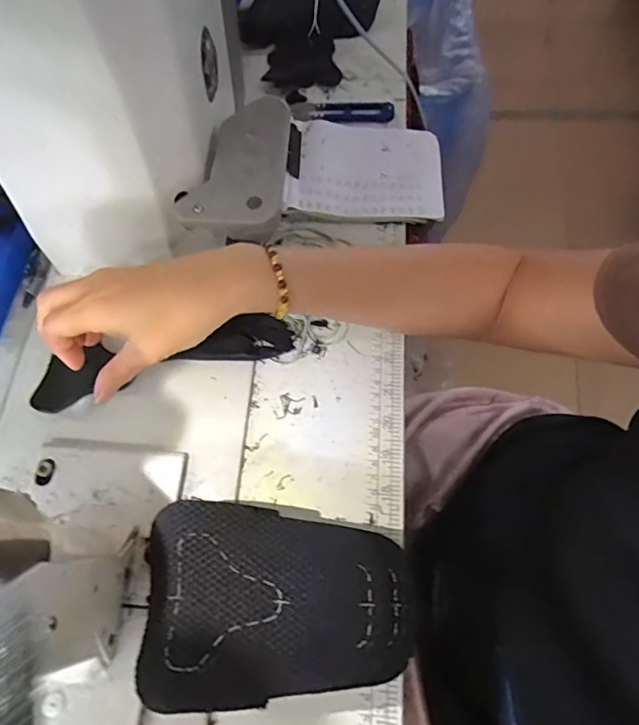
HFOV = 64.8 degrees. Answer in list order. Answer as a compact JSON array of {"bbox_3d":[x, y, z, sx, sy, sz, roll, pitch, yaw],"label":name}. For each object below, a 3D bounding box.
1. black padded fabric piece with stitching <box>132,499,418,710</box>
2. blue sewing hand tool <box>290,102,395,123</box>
[{"bbox_3d":[-0.022,0.133,0.283,0.147,0.010,0.101,-1,67,3],"label":"black padded fabric piece with stitching"},{"bbox_3d":[0.022,-0.254,0.507,0.104,0.014,0.028,9,68,7],"label":"blue sewing hand tool"}]

